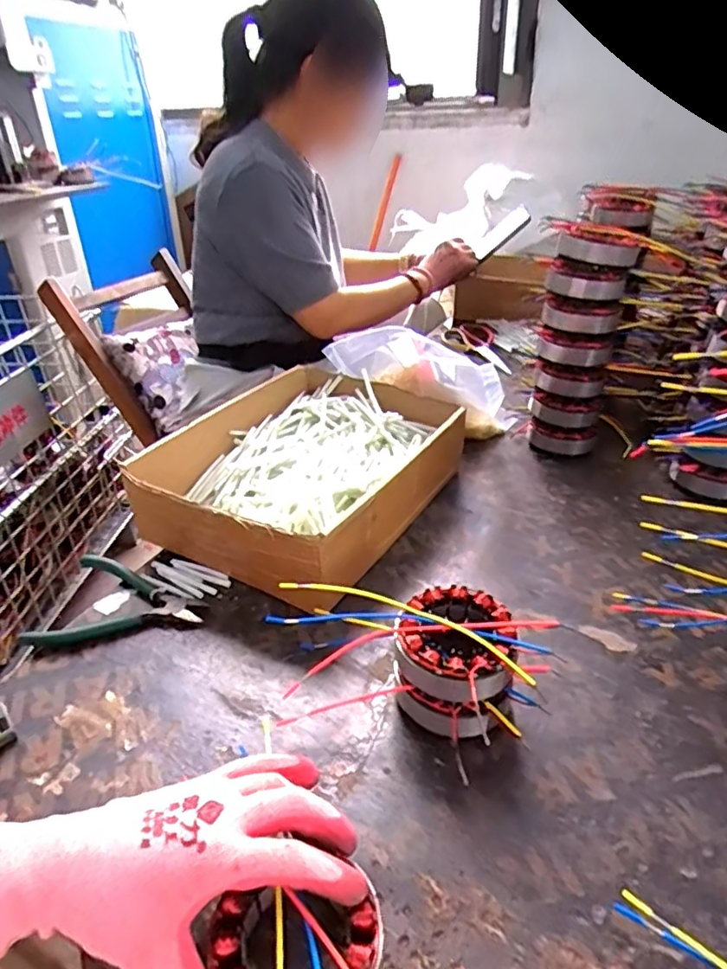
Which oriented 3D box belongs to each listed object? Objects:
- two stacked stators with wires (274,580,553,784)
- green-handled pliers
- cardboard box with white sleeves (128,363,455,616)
[{"bbox_3d":[0.021,0.127,0.458,0.217,0.078,0.105,12,35,21],"label":"two stacked stators with wires"},{"bbox_3d":[-0.218,0.107,0.547,0.144,0.026,0.093,3,33,8],"label":"green-handled pliers"},{"bbox_3d":[-0.061,-0.020,0.677,0.251,0.092,0.325,17,37,28],"label":"cardboard box with white sleeves"}]

